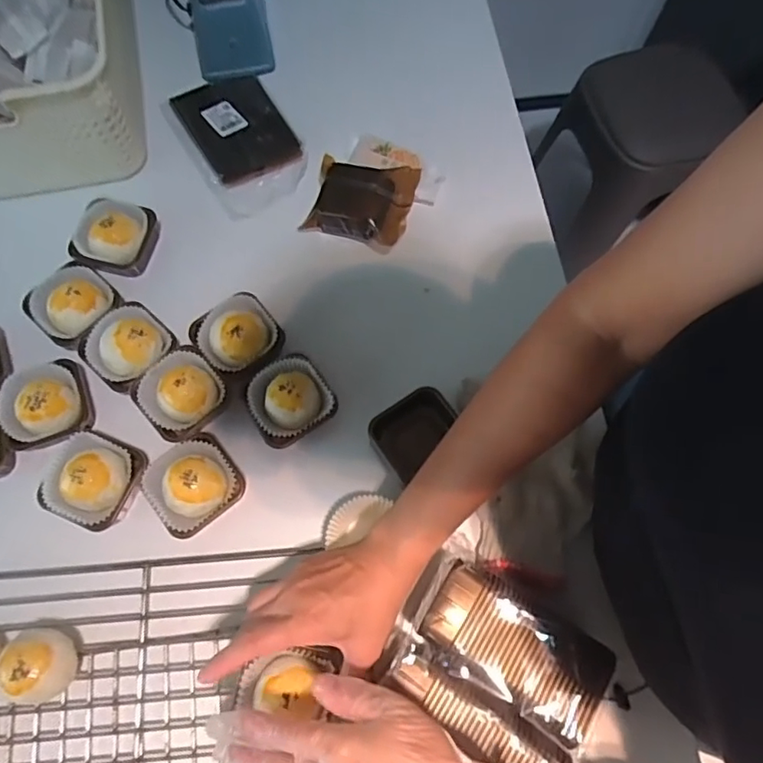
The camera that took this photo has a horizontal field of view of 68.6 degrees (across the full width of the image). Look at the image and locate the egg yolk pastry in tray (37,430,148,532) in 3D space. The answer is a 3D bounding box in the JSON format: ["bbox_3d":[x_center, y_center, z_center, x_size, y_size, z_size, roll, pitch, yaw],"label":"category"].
[{"bbox_3d":[-0.252,0.084,0.487,0.071,0.040,0.078,18,73,5],"label":"egg yolk pastry in tray"}]

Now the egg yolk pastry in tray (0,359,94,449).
[{"bbox_3d":[-0.307,0.021,0.504,0.071,0.033,0.073,-17,73,-6],"label":"egg yolk pastry in tray"}]

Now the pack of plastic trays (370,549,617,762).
[{"bbox_3d":[0.083,0.220,0.436,0.144,0.081,0.116,31,74,9],"label":"pack of plastic trays"}]

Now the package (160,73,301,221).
[{"bbox_3d":[-0.163,-0.276,0.635,0.113,0.020,0.179,-29,75,-9],"label":"package"}]

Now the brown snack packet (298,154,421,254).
[{"bbox_3d":[-0.021,-0.193,0.586,0.109,0.036,0.089,14,72,4],"label":"brown snack packet"}]

